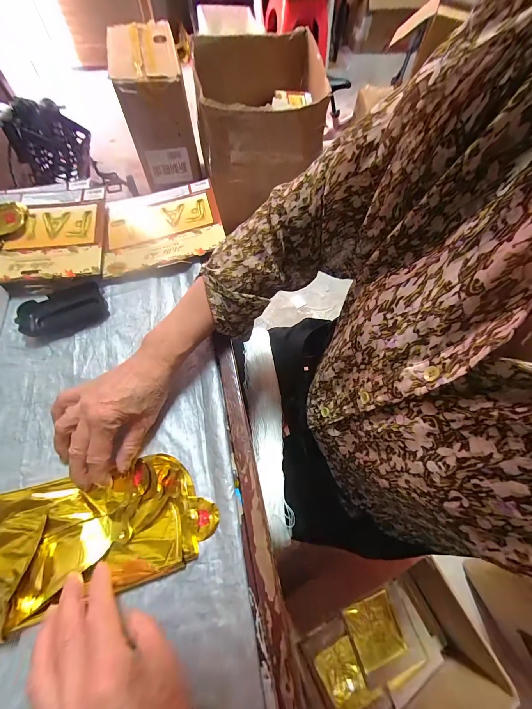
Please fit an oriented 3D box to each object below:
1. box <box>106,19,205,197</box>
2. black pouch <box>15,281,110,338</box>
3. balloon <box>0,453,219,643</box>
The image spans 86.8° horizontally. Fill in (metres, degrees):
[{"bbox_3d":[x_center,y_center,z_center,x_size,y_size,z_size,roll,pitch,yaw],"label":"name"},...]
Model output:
[{"bbox_3d":[-0.499,-1.128,1.299,0.276,0.435,0.519,-12,65,-7],"label":"box"},{"bbox_3d":[-0.283,-0.062,0.396,0.104,0.029,0.060,-21,66,-9],"label":"black pouch"},{"bbox_3d":[-0.173,0.185,0.293,0.230,0.020,0.123,-10,65,-7],"label":"balloon"}]

